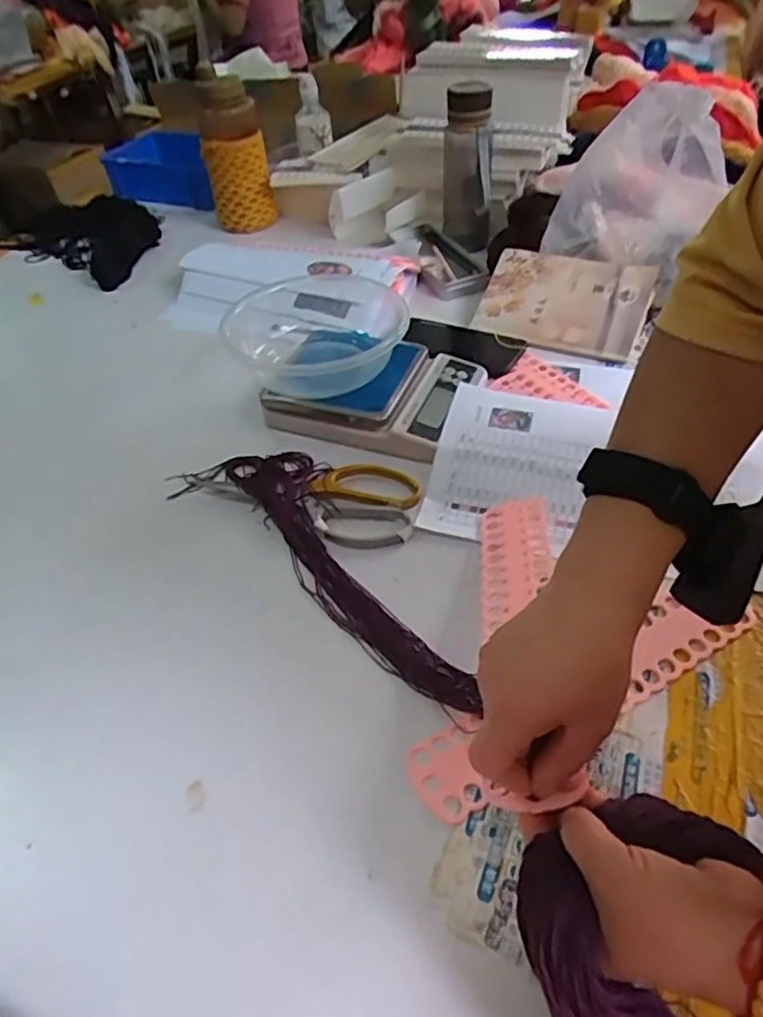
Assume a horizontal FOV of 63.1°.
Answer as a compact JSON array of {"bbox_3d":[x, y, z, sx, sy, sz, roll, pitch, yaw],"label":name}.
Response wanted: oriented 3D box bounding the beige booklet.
[{"bbox_3d":[0.224,-0.260,0.778,0.196,0.012,0.140,17,71,23],"label":"beige booklet"}]

